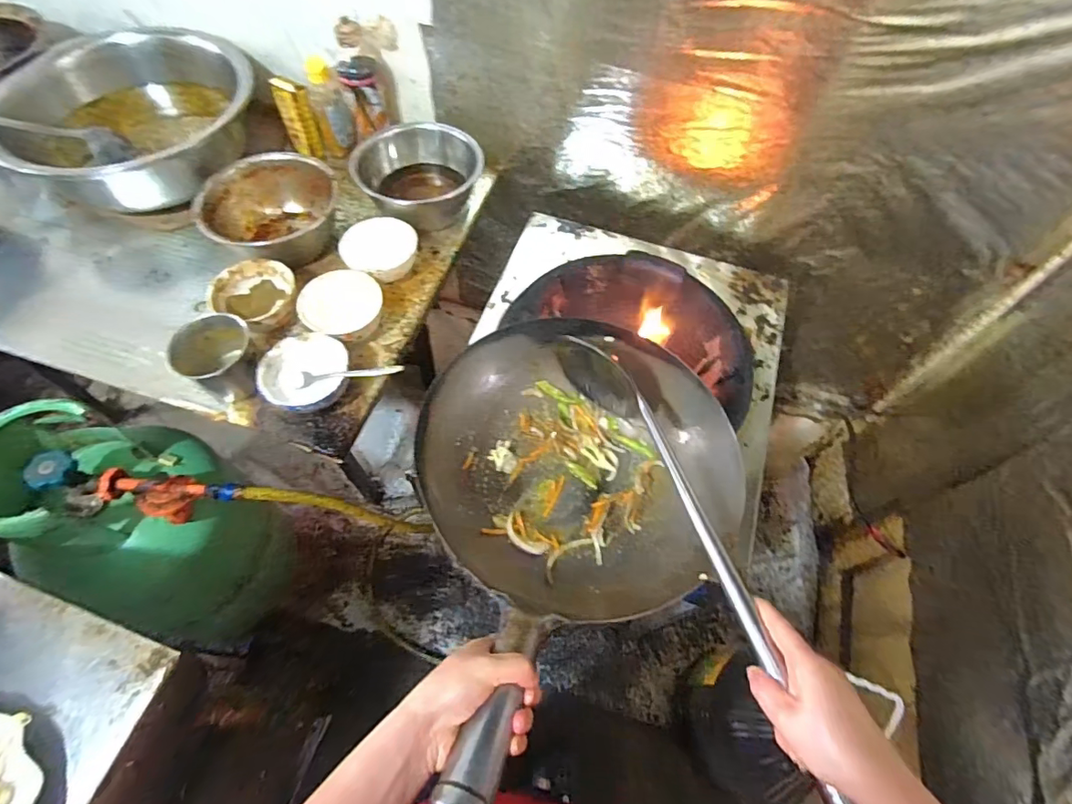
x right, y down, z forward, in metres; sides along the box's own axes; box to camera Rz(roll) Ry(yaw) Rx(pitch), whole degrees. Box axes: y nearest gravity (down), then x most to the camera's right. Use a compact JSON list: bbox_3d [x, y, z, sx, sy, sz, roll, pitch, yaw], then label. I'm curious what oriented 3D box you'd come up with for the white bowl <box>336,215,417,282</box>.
[{"bbox_3d":[-0.236,-0.229,0.798,0.112,0.049,0.115,-26,65,-16],"label":"white bowl"}]

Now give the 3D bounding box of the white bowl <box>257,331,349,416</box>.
[{"bbox_3d":[-0.296,-0.032,0.682,0.106,0.047,0.101,1,61,-2],"label":"white bowl"}]

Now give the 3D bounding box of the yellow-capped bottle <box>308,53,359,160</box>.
[{"bbox_3d":[-0.353,-0.506,0.906,0.064,0.144,0.047,-17,63,-12],"label":"yellow-capped bottle"}]

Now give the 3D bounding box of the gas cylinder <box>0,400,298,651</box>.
[{"bbox_3d":[-0.642,0.236,0.928,0.304,0.581,0.269,36,65,16],"label":"gas cylinder"}]

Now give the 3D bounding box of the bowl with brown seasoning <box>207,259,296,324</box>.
[{"bbox_3d":[-0.394,-0.148,0.758,0.105,0.064,0.101,1,61,-2],"label":"bowl with brown seasoning"}]

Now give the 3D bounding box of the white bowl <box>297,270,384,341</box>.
[{"bbox_3d":[-0.270,-0.129,0.728,0.104,0.052,0.097,1,61,-2],"label":"white bowl"}]

